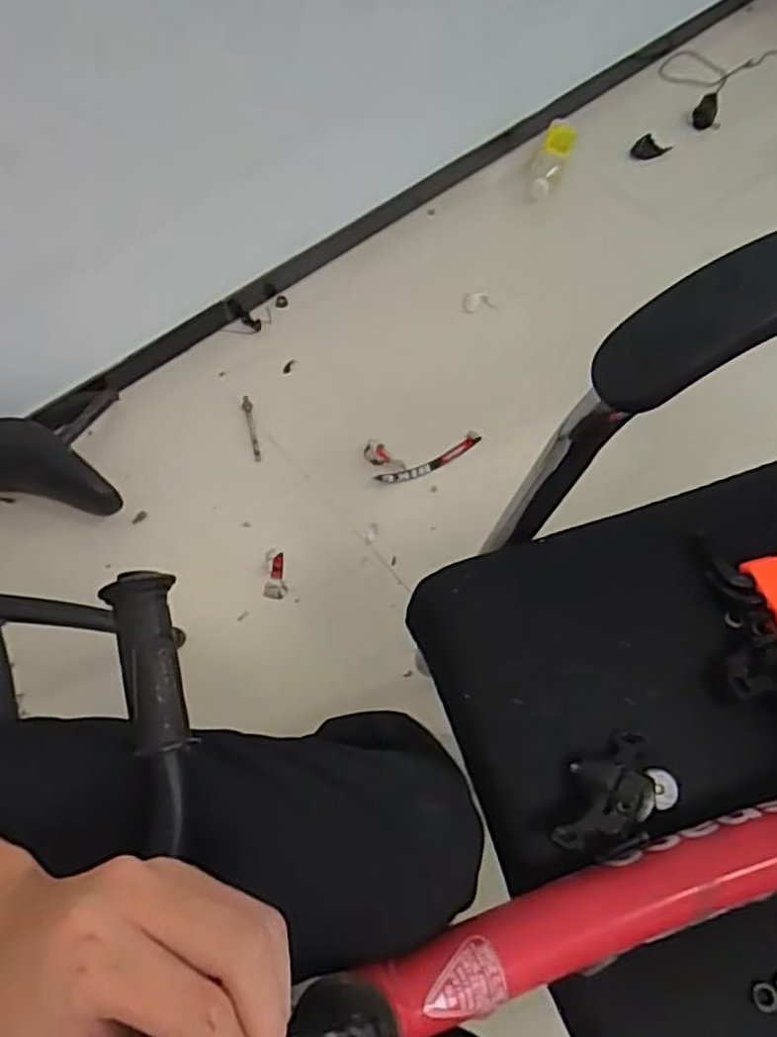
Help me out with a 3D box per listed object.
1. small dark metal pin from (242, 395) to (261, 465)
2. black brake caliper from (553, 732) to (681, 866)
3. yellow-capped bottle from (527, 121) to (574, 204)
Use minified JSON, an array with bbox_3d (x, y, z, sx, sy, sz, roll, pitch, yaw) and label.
[{"bbox_3d":[-0.203,-0.134,1.057,0.014,0.016,0.113,-13,64,-7],"label":"small dark metal pin"},{"bbox_3d":[0.123,0.156,0.390,0.079,0.039,0.052,-25,67,-11],"label":"black brake caliper"},{"bbox_3d":[0.295,-0.651,1.290,0.060,0.055,0.162,21,64,10],"label":"yellow-capped bottle"}]

